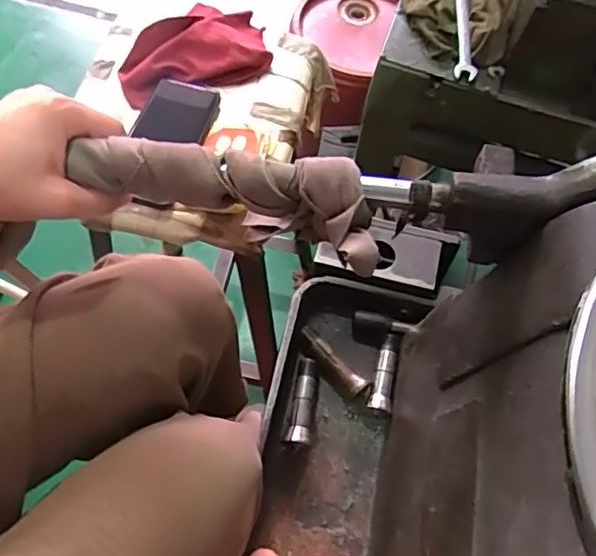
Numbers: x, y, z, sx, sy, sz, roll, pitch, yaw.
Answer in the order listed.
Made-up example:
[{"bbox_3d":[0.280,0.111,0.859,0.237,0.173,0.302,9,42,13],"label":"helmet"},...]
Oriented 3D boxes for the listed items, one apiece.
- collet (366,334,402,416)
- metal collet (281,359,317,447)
[{"bbox_3d":[0.075,0.081,0.479,0.018,0.019,0.071,17,63,5],"label":"collet"},{"bbox_3d":[0.005,0.104,0.474,0.022,0.025,0.072,12,62,2],"label":"metal collet"}]

